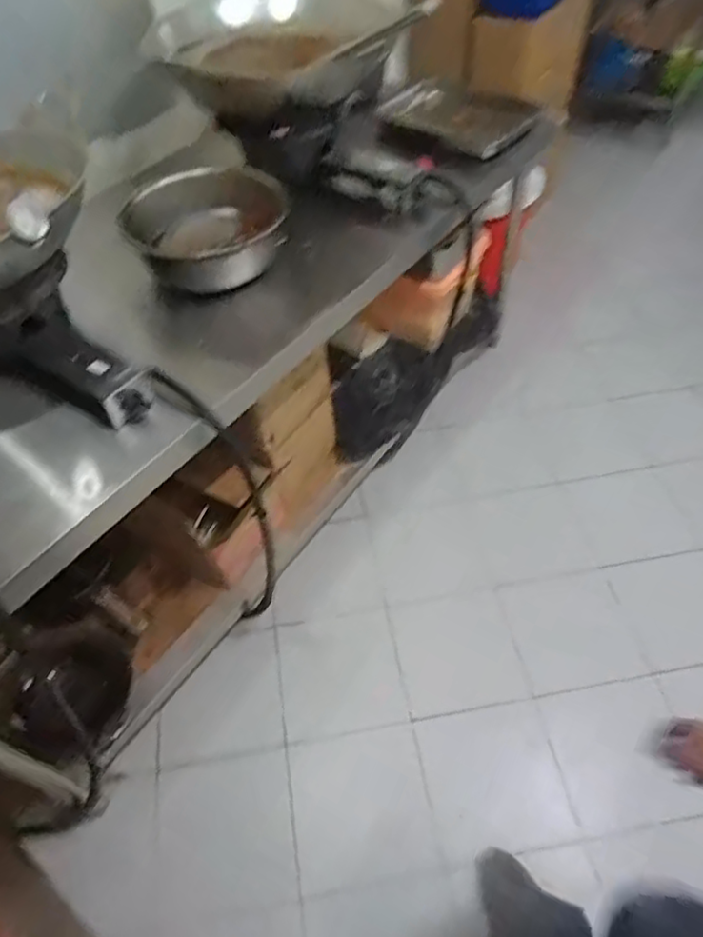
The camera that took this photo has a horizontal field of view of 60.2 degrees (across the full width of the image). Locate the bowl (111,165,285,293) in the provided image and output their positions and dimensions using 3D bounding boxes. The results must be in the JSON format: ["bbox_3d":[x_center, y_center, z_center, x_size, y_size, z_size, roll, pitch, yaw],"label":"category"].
[{"bbox_3d":[-0.277,-0.469,1.188,0.323,0.108,0.274,-15,51,-7],"label":"bowl"}]

